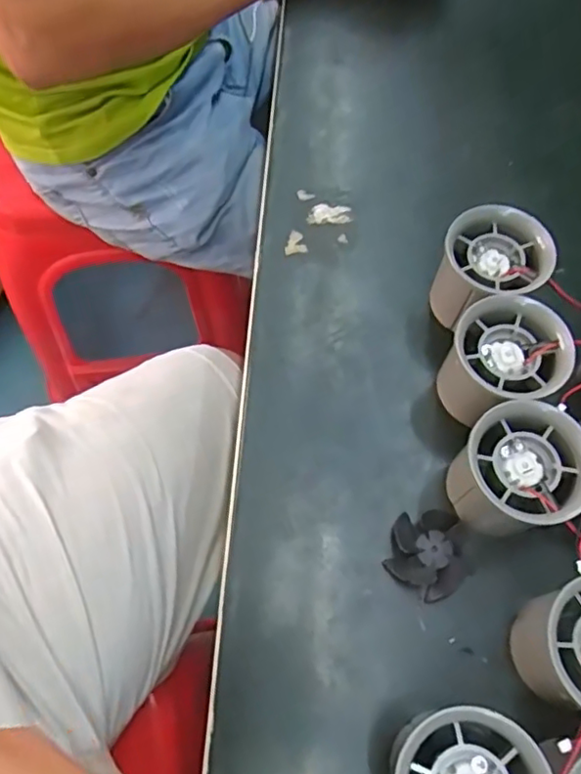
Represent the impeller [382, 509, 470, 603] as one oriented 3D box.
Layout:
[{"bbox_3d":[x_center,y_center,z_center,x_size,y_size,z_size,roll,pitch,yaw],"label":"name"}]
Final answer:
[{"bbox_3d":[0.068,0.080,0.293,0.039,0.014,0.039,1,65,-2],"label":"impeller"}]

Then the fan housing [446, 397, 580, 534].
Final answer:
[{"bbox_3d":[0.105,0.043,0.287,0.055,0.060,0.056,-40,73,-18],"label":"fan housing"}]

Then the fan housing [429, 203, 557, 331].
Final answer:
[{"bbox_3d":[0.109,-0.063,0.332,0.047,0.059,0.050,1,65,-2],"label":"fan housing"}]

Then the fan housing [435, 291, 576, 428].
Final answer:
[{"bbox_3d":[0.106,-0.011,0.309,0.050,0.060,0.054,-14,67,-9],"label":"fan housing"}]

